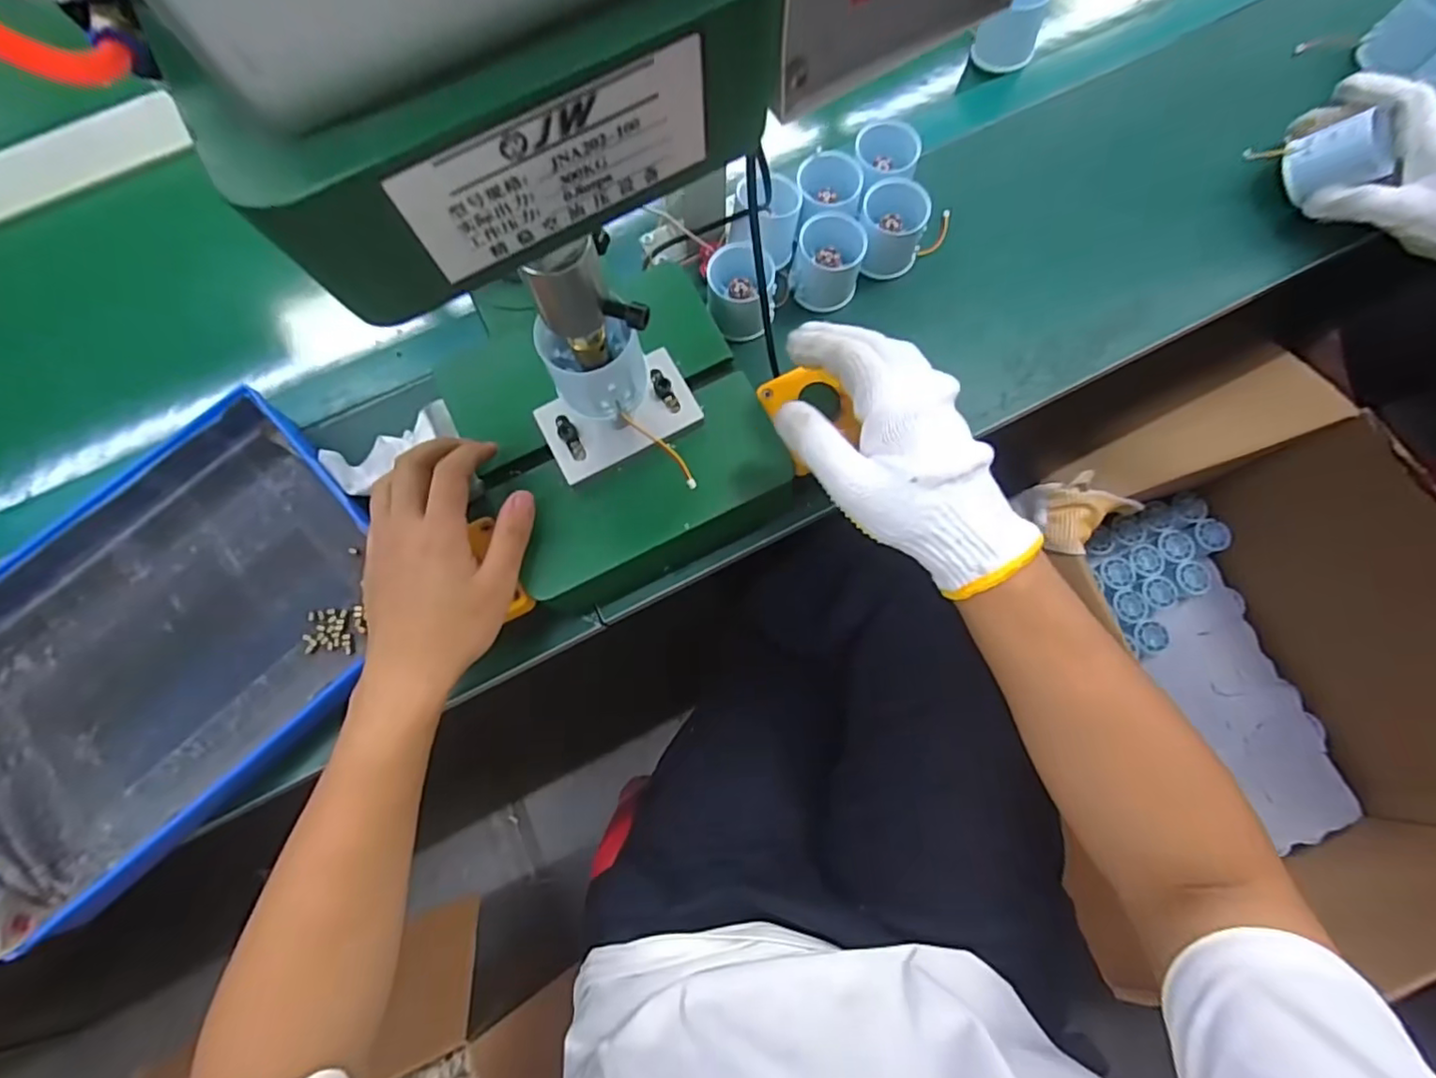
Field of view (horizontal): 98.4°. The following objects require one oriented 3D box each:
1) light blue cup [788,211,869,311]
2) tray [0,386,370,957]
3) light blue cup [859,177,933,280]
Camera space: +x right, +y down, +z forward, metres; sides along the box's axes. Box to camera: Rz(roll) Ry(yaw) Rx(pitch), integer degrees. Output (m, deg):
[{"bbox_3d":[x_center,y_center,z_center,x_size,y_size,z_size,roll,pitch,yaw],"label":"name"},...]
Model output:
[{"bbox_3d":[0.088,-0.219,0.496,0.052,0.056,0.050,0,75,2],"label":"light blue cup"},{"bbox_3d":[-0.396,0.074,0.434,0.333,0.041,0.242,-43,78,-9],"label":"tray"},{"bbox_3d":[0.138,-0.244,0.498,0.051,0.059,0.051,0,75,2],"label":"light blue cup"}]

